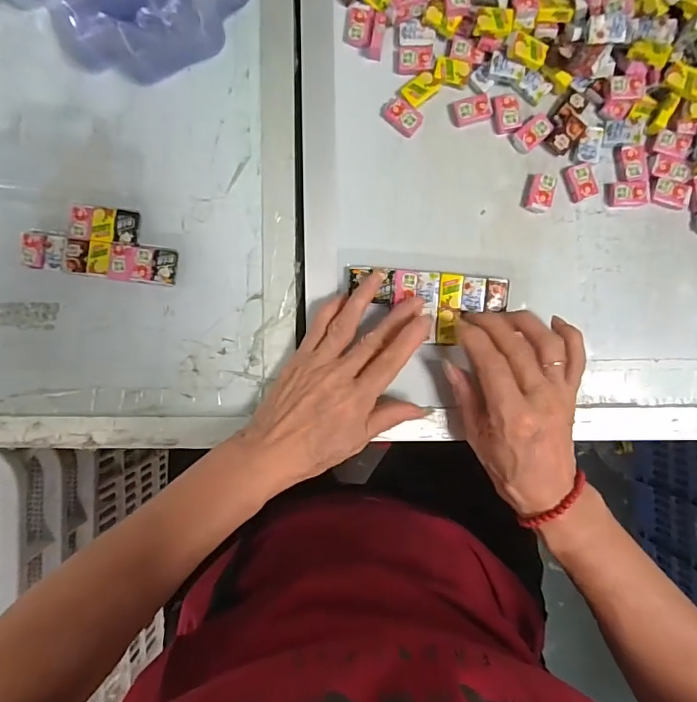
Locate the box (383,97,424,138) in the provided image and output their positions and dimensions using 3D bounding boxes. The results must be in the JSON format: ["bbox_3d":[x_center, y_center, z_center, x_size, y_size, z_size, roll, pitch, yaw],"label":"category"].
[{"bbox_3d":[0.039,-0.173,0.350,0.029,0.009,0.019,37,92,1],"label":"box"}]

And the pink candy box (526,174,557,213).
[{"bbox_3d":[0.142,-0.117,0.349,0.018,0.009,0.027,14,92,1],"label":"pink candy box"}]

